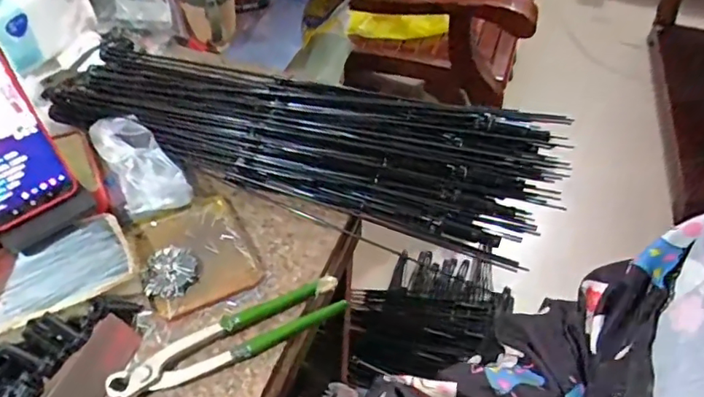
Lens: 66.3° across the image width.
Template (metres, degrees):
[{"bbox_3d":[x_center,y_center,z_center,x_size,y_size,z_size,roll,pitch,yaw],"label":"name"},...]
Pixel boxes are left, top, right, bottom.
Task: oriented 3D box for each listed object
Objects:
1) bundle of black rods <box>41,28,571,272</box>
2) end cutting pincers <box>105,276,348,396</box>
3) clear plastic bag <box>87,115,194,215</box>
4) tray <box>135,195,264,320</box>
[{"bbox_3d":[-0.064,-0.080,0.608,0.575,0.086,0.179,16,49,13],"label":"bundle of black rods"},{"bbox_3d":[-0.099,0.112,0.449,0.195,0.019,0.043,-20,51,-18],"label":"end cutting pincers"},{"bbox_3d":[-0.217,-0.035,0.543,0.060,0.025,0.117,-34,75,-28],"label":"clear plastic bag"},{"bbox_3d":[-0.151,0.049,0.515,0.100,0.015,0.121,-22,52,-20],"label":"tray"}]

